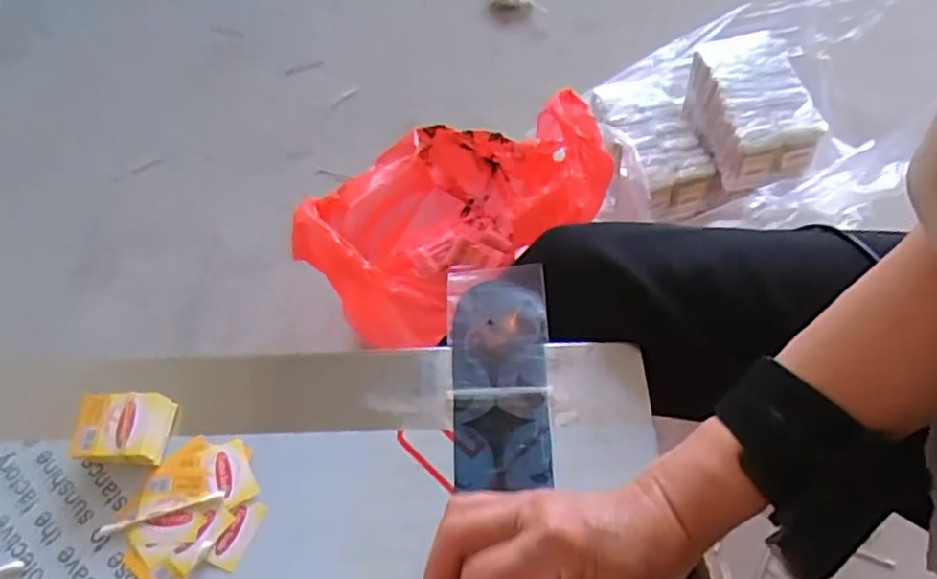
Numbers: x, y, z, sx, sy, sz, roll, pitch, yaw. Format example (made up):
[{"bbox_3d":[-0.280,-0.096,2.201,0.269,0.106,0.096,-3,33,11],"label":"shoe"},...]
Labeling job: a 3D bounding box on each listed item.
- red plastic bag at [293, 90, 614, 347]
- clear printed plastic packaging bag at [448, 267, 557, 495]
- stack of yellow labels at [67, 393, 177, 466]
[{"bbox_3d":[-0.006,-0.072,0.856,0.391,0.259,0.265,-32,63,-16],"label":"red plastic bag"},{"bbox_3d":[0.021,0.049,0.430,0.065,0.013,0.151,-2,59,1],"label":"clear printed plastic packaging bag"},{"bbox_3d":[-0.214,0.086,0.409,0.053,0.023,0.042,1,59,3],"label":"stack of yellow labels"}]

